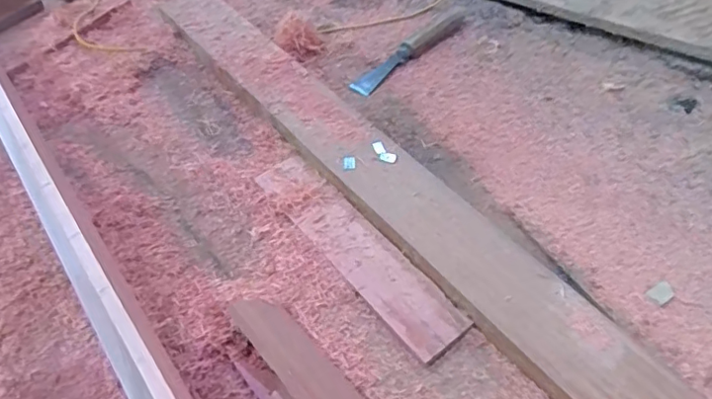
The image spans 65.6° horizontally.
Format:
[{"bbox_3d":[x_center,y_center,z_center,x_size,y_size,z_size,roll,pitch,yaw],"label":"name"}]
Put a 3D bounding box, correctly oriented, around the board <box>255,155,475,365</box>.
[{"bbox_3d":[-0.004,0.059,0.699,0.074,0.021,0.342,-33,57,-23],"label":"board"}]

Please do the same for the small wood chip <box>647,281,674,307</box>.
[{"bbox_3d":[0.363,0.112,0.655,0.036,0.004,0.022,-28,55,-20],"label":"small wood chip"}]

